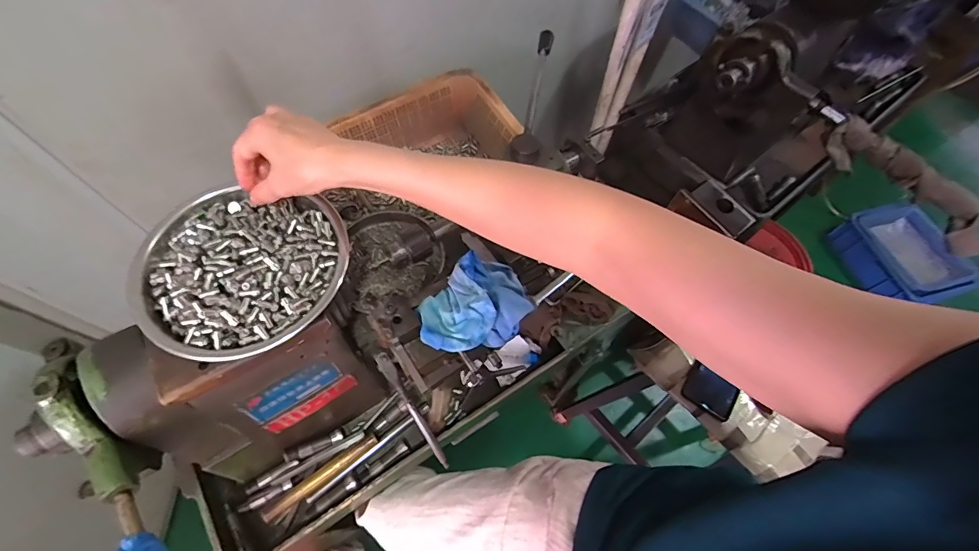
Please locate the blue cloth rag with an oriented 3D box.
[{"bbox_3d":[-0.014,0.036,0.481,0.095,0.035,0.130,39,67,16],"label":"blue cloth rag"}]

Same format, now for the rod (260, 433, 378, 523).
[{"bbox_3d":[-0.223,0.268,0.574,0.162,0.025,0.024,-33,69,-18],"label":"rod"}]

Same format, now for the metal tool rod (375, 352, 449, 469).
[{"bbox_3d":[-0.096,0.182,0.562,0.016,0.014,0.195,-31,111,-17],"label":"metal tool rod"}]

